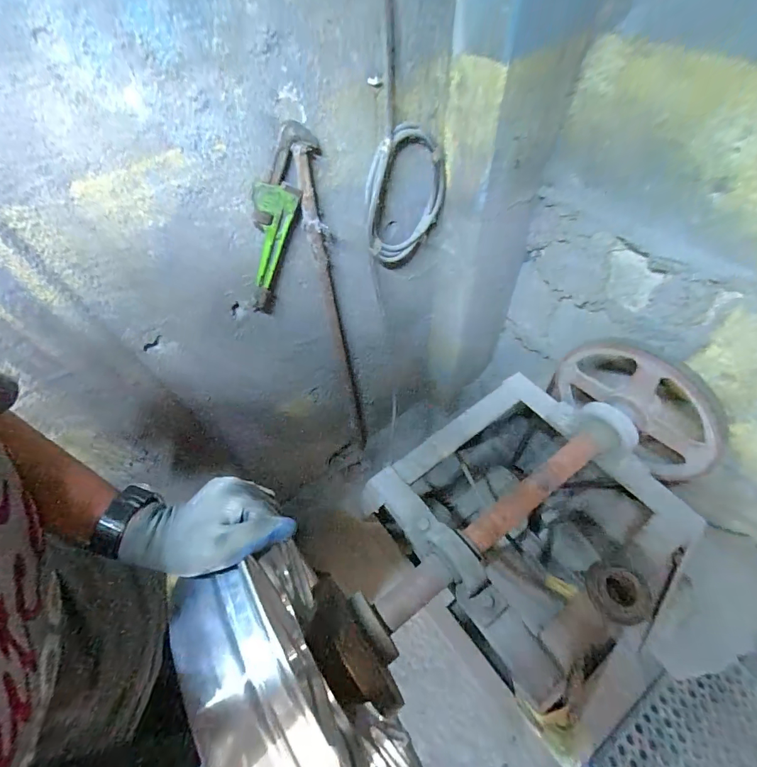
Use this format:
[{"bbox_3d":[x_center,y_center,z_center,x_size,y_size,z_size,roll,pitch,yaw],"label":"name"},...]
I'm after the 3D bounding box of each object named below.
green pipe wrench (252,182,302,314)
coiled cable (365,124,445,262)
[{"bbox_3d":[-0.175,-0.204,0.636,0.060,0.232,0.027,-13,53,-31],"label":"green pipe wrench"},{"bbox_3d":[0.047,-0.344,0.721,0.048,0.216,0.187,37,66,25],"label":"coiled cable"}]

